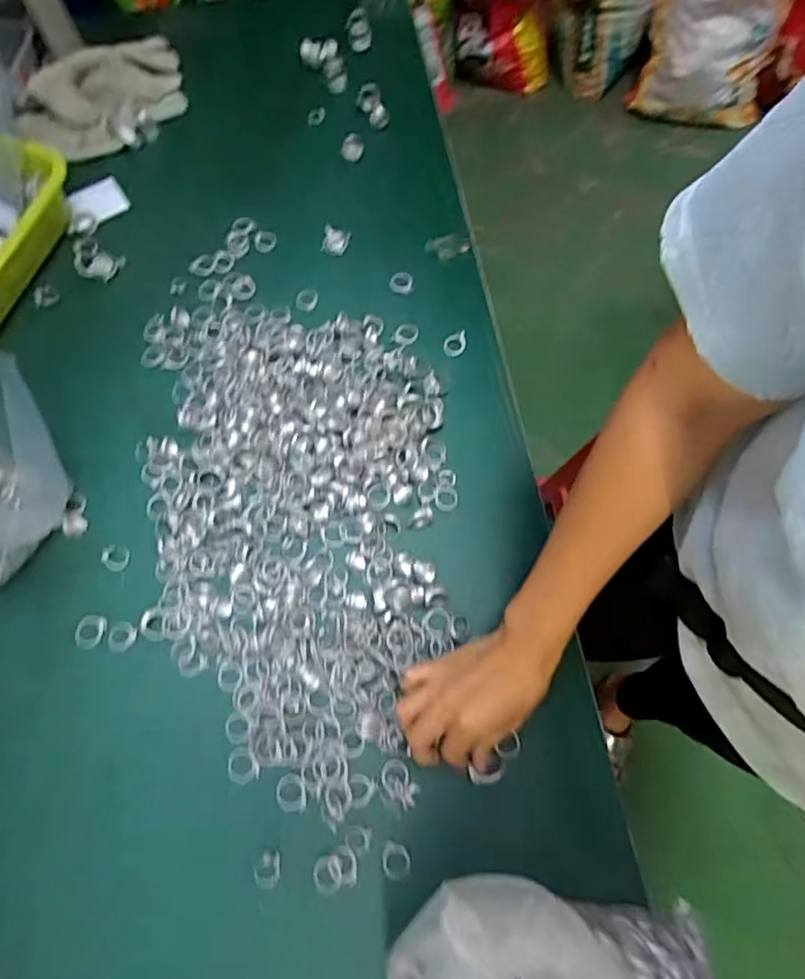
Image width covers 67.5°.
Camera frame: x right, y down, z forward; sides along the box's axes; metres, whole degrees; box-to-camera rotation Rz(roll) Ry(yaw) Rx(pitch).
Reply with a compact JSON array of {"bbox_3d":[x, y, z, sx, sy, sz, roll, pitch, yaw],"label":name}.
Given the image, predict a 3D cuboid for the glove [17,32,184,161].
[{"bbox_3d":[-0.367,-0.489,0.751,0.218,0.052,0.137,-37,79,-12],"label":"glove"}]

